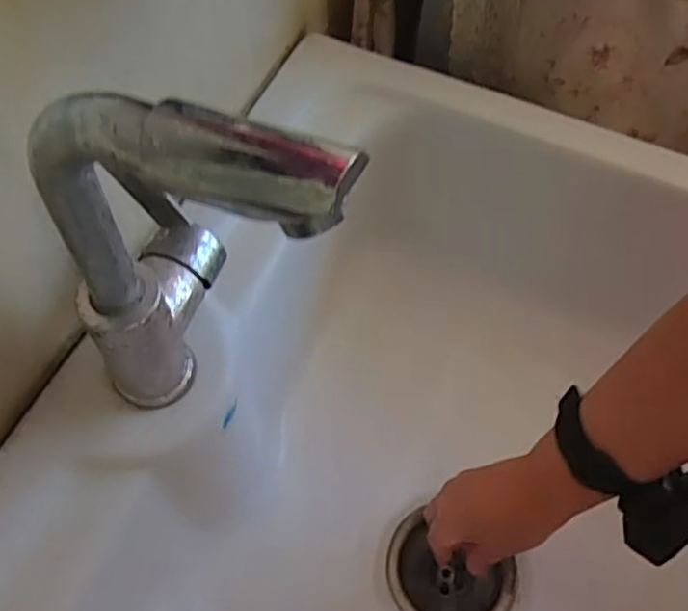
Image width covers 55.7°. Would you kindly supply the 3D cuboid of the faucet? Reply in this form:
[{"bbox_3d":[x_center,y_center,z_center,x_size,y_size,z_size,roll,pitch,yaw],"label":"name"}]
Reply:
[{"bbox_3d":[-0.066,0.005,0.296,0.126,0.242,0.057,32,65,15],"label":"faucet"}]

